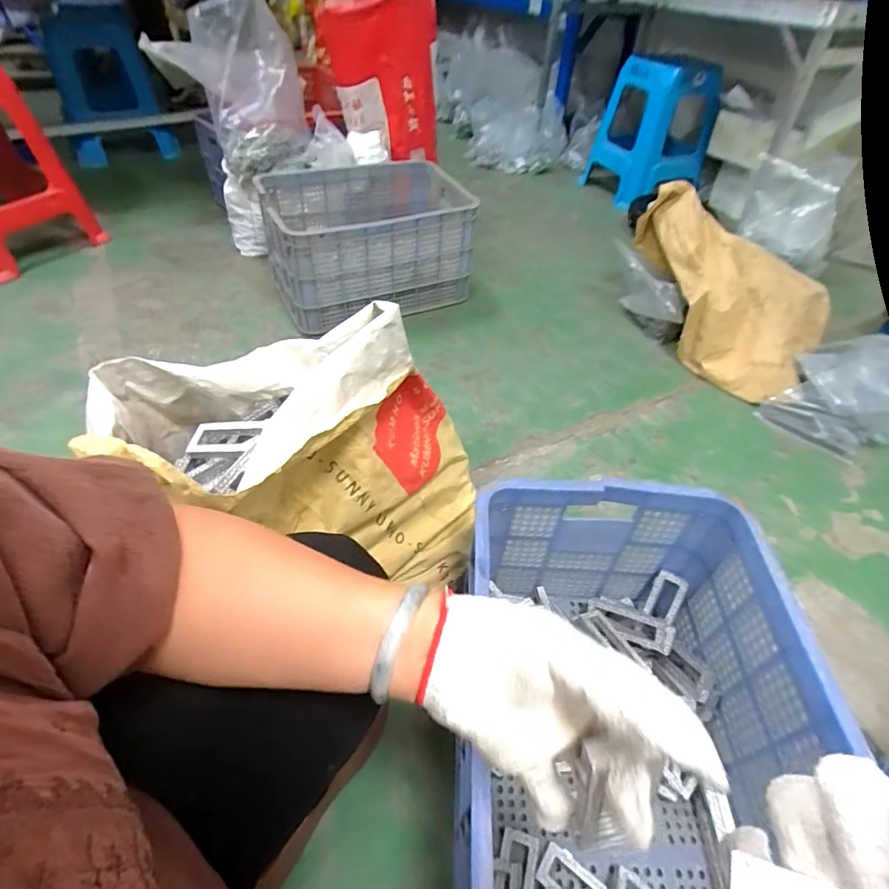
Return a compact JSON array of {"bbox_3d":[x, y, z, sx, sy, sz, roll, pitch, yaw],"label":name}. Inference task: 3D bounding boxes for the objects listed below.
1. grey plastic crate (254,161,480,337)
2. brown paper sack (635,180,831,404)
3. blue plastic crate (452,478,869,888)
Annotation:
[{"bbox_3d":[-0.199,-0.566,1.410,0.564,0.296,0.431,-13,50,-16],"label":"grey plastic crate"},{"bbox_3d":[0.767,-0.394,1.264,0.366,0.311,0.514,-8,47,-11],"label":"brown paper sack"},{"bbox_3d":[0.192,0.335,0.547,0.345,0.286,0.524,3,46,0],"label":"blue plastic crate"}]

